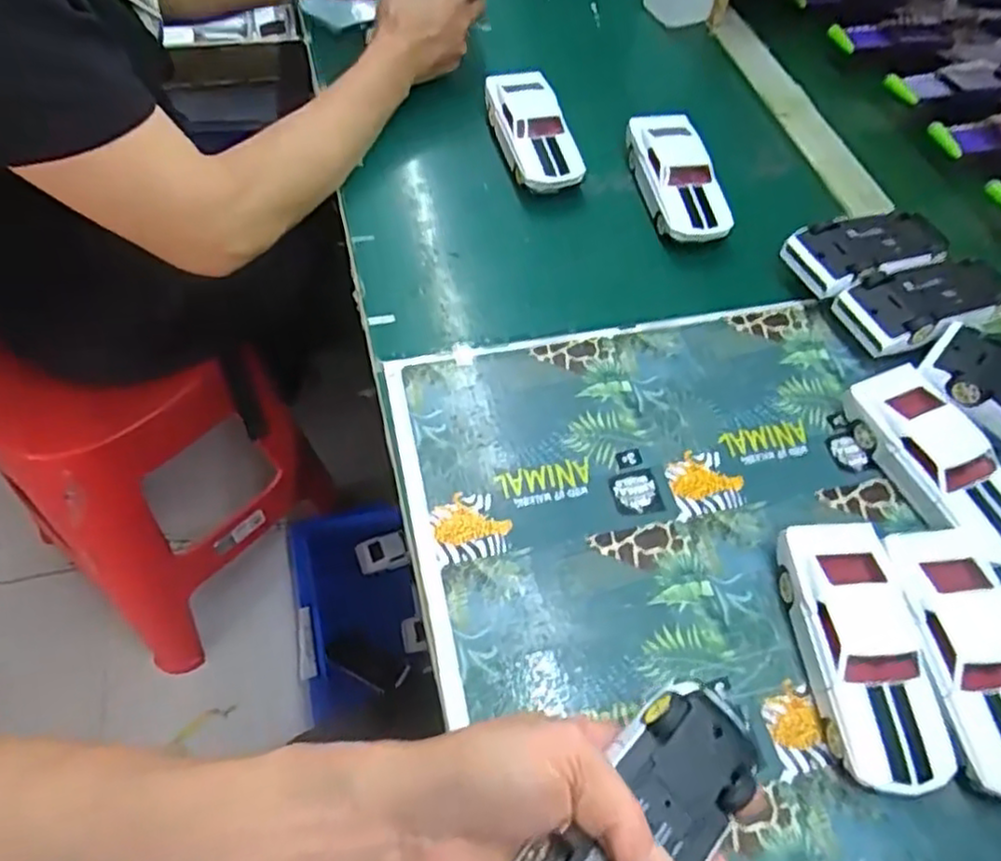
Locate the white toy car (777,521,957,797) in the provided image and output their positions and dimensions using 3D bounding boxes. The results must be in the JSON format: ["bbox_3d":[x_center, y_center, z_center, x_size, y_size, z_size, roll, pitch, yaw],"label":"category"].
[{"bbox_3d":[0.183,0.111,0.359,0.053,0.032,0.128,-1,57,-6],"label":"white toy car"}]

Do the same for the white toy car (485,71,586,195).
[{"bbox_3d":[0.025,-0.240,0.571,0.054,0.035,0.125,-13,59,-11],"label":"white toy car"}]

